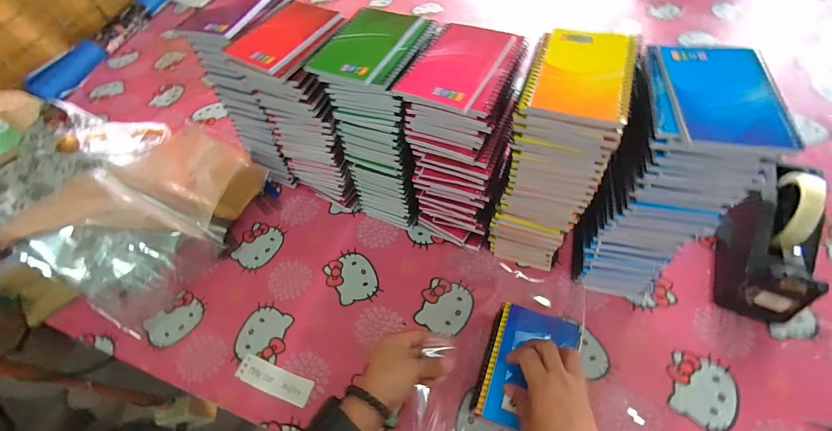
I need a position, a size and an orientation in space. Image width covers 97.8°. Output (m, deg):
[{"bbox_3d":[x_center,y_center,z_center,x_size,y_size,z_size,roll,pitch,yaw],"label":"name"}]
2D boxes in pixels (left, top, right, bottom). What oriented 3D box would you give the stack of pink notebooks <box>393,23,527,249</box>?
[{"bbox_3d":[0.061,-0.082,0.489,0.109,0.273,0.130,17,59,16],"label":"stack of pink notebooks"}]

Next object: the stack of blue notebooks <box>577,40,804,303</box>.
[{"bbox_3d":[0.269,-0.027,0.427,0.115,0.280,0.138,18,59,17],"label":"stack of blue notebooks"}]

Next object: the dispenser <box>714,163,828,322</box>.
[{"bbox_3d":[0.457,0.028,0.470,0.081,0.122,0.195,20,60,18],"label":"dispenser"}]

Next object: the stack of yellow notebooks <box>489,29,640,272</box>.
[{"bbox_3d":[0.166,-0.059,0.460,0.097,0.283,0.129,15,58,15],"label":"stack of yellow notebooks"}]

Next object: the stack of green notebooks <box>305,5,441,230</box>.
[{"bbox_3d":[-0.035,-0.120,0.523,0.107,0.275,0.138,18,59,17],"label":"stack of green notebooks"}]

